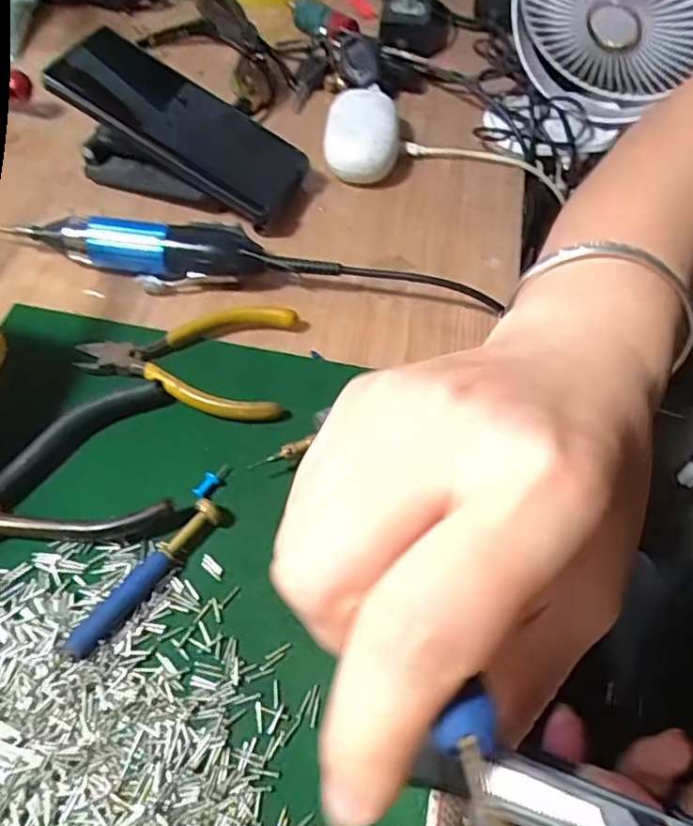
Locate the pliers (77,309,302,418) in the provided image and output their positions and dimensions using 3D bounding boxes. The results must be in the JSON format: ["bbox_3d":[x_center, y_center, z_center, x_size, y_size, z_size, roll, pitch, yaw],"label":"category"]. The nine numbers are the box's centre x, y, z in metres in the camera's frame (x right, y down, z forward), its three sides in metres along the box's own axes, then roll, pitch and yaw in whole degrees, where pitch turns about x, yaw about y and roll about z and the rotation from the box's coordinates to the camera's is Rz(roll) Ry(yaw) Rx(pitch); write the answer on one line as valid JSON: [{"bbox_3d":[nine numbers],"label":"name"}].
[{"bbox_3d":[-0.093,-0.031,0.347,0.118,0.015,0.074,3,56,-1],"label":"pliers"}]

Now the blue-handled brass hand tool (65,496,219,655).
[{"bbox_3d":[-0.091,0.075,0.276,0.012,0.012,0.085,34,61,19],"label":"blue-handled brass hand tool"}]

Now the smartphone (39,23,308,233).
[{"bbox_3d":[-0.113,-0.198,0.417,0.171,0.020,0.076,31,57,-8],"label":"smartphone"}]

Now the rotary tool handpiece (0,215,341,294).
[{"bbox_3d":[-0.110,-0.098,0.383,0.201,0.031,0.037,8,56,2],"label":"rotary tool handpiece"}]

